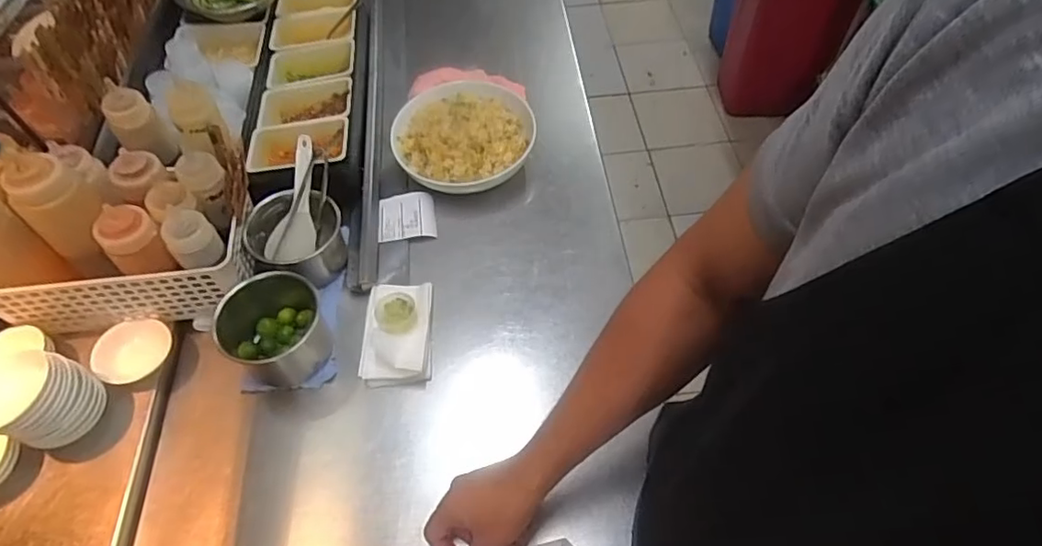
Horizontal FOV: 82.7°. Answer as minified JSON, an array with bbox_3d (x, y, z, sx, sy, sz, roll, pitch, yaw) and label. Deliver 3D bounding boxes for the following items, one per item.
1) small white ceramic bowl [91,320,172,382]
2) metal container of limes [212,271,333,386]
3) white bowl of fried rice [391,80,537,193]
[{"bbox_3d":[-0.470,0.097,0.719,0.071,0.032,0.085,34,54,1],"label":"small white ceramic bowl"},{"bbox_3d":[-0.297,0.068,0.718,0.114,0.102,0.117,0,56,1],"label":"metal container of limes"},{"bbox_3d":[-0.086,-0.208,0.893,0.208,0.069,0.191,1,57,-1],"label":"white bowl of fried rice"}]

